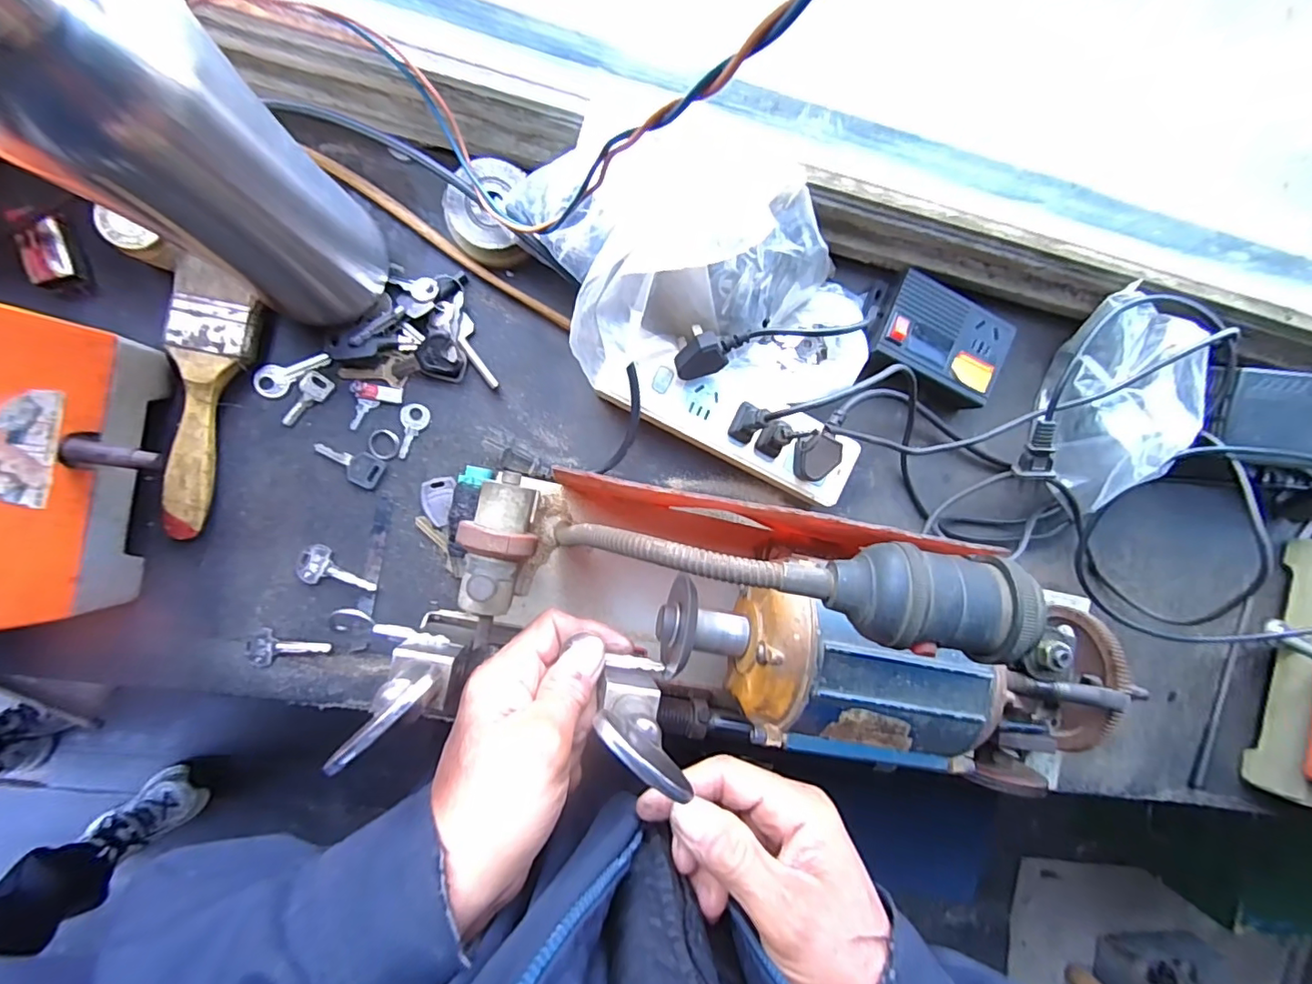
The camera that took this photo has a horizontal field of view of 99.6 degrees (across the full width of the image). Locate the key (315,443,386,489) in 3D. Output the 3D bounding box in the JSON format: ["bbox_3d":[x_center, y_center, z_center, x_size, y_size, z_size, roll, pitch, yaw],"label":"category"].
[{"bbox_3d":[-0.211,-0.021,0.382,0.046,0.004,0.022,30,90,-10],"label":"key"}]

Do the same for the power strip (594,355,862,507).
[{"bbox_3d":[0.052,-0.054,0.411,0.196,0.036,0.060,24,88,-10],"label":"power strip"}]

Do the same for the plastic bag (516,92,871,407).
[{"bbox_3d":[0.037,-0.139,0.358,0.239,0.112,0.145,1,92,-10],"label":"plastic bag"}]

